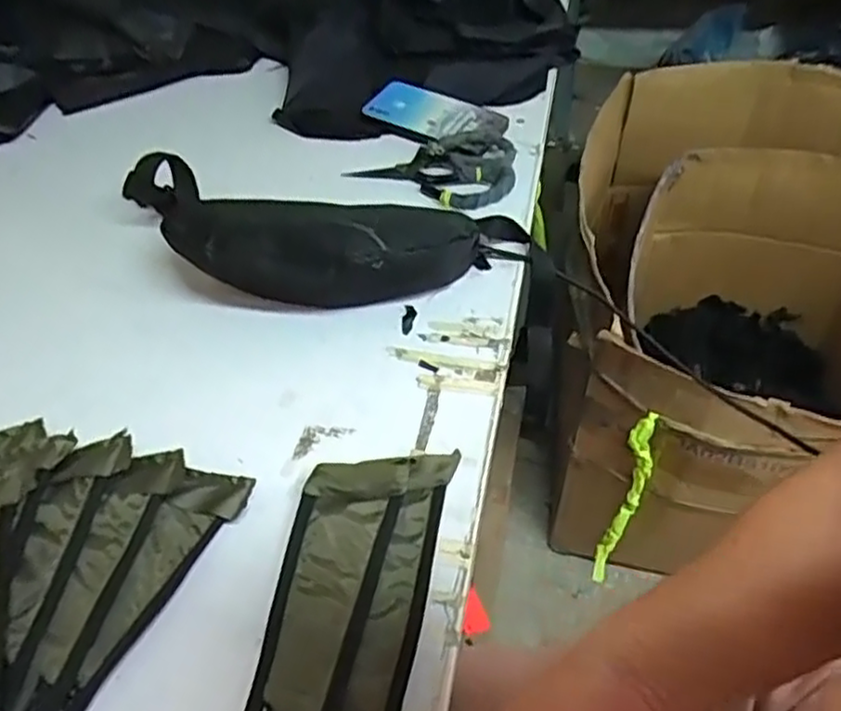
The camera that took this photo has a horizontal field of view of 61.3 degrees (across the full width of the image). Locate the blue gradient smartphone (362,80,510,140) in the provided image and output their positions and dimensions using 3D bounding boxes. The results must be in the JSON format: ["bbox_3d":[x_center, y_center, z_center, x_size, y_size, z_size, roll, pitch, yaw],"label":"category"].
[{"bbox_3d":[0.017,-0.277,0.810,0.166,0.015,0.072,25,64,20],"label":"blue gradient smartphone"}]

